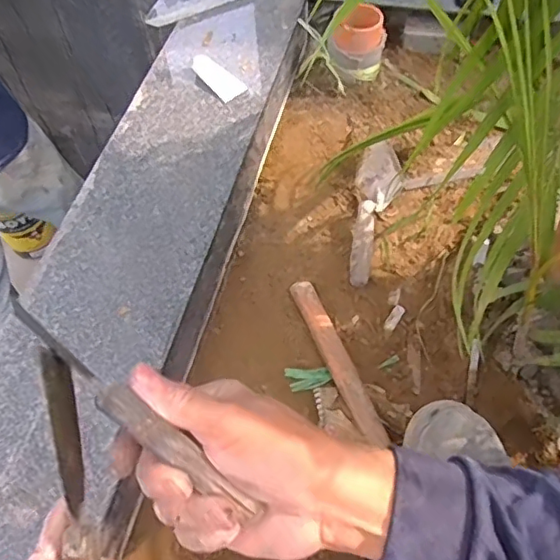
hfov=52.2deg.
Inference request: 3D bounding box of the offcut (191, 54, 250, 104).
[{"bbox_3d":[-0.102,-0.333,0.930,0.045,0.010,0.113,-33,61,-18],"label":"offcut"}]

